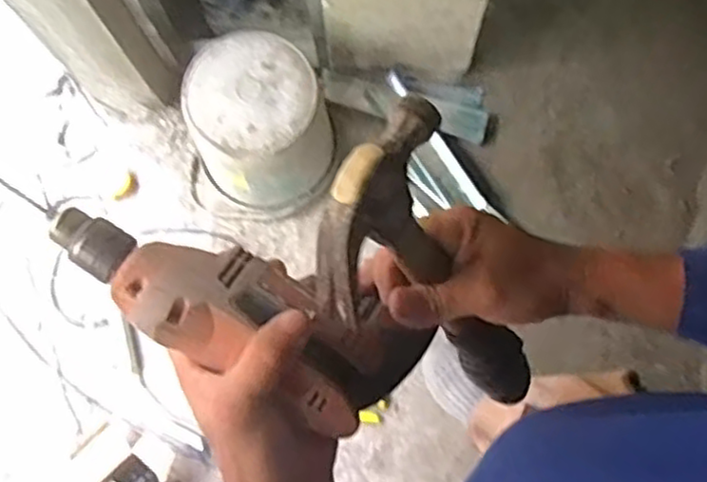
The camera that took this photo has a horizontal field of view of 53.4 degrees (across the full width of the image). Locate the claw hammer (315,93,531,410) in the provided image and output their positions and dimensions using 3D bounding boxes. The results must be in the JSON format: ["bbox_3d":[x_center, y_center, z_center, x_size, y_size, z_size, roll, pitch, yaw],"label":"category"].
[{"bbox_3d":[0.067,0.035,0.474,0.026,0.266,0.123,28,77,44],"label":"claw hammer"}]

